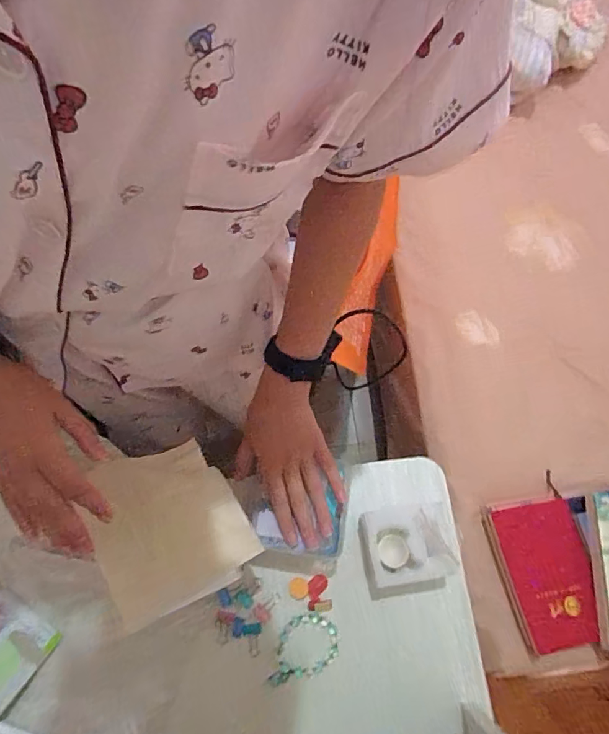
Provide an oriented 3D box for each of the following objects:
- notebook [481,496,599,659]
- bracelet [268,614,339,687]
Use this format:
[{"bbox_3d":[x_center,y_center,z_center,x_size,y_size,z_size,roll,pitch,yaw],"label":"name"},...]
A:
[{"bbox_3d":[0.390,0.329,0.766,0.141,0.028,0.215,-13,59,4],"label":"notebook"},{"bbox_3d":[-0.002,0.314,0.529,0.083,0.009,0.062,-12,73,-5],"label":"bracelet"}]

